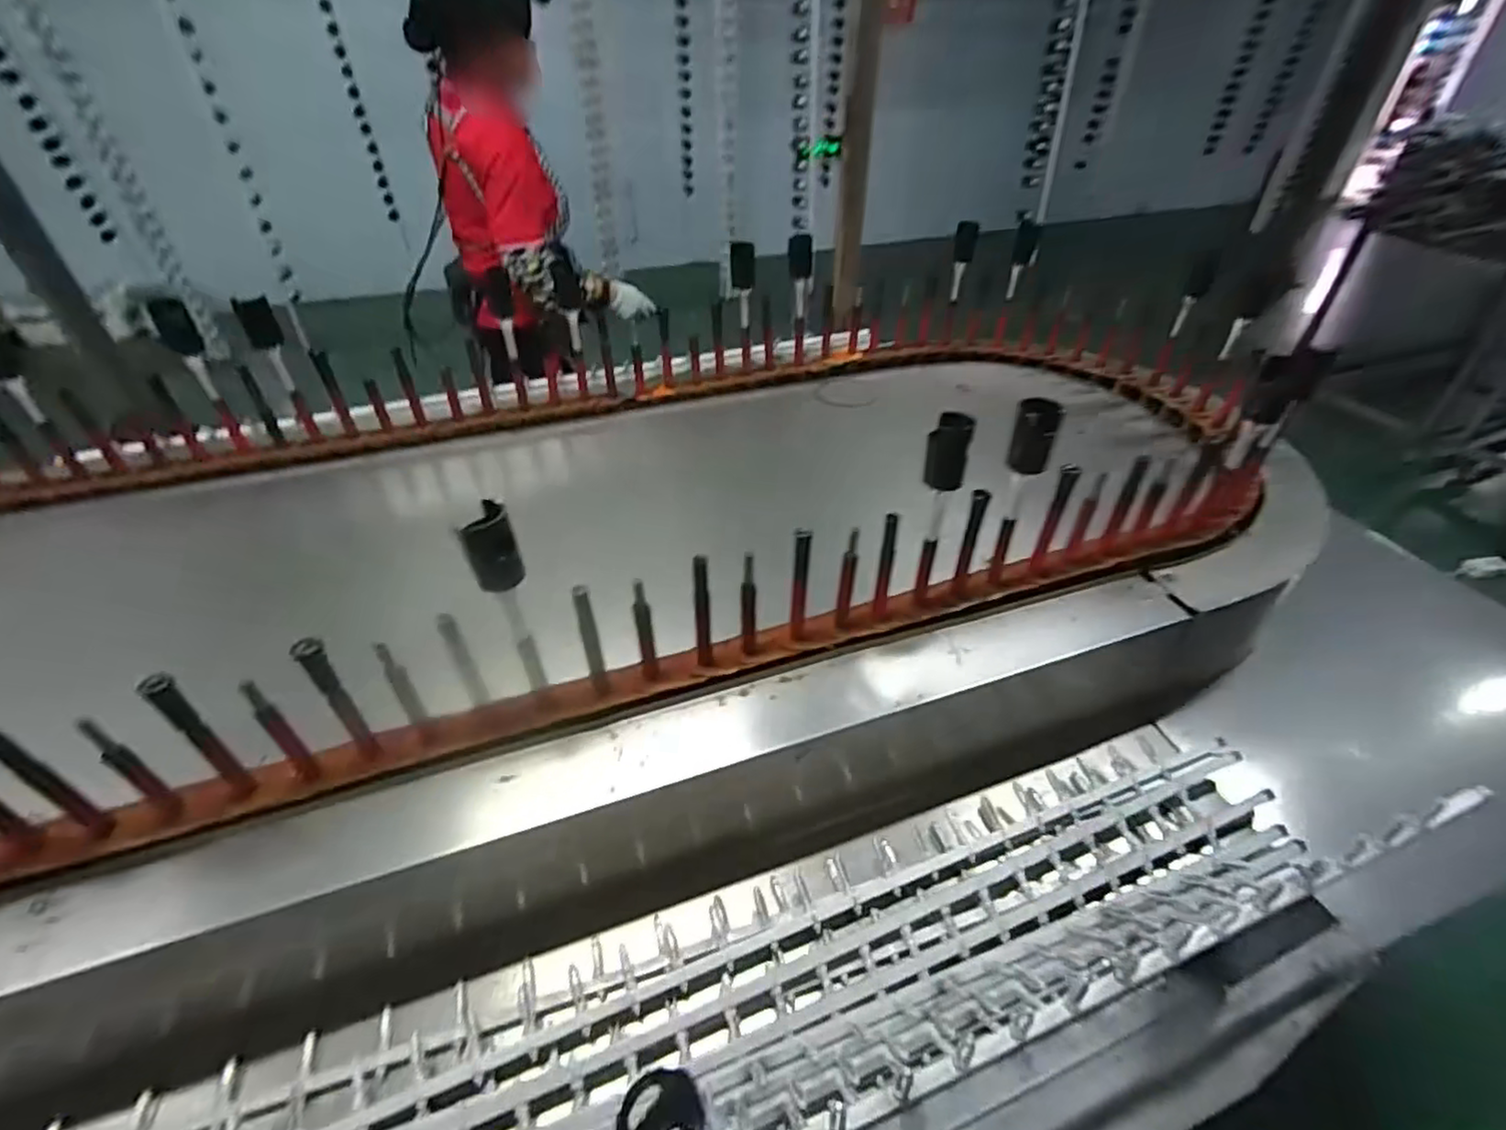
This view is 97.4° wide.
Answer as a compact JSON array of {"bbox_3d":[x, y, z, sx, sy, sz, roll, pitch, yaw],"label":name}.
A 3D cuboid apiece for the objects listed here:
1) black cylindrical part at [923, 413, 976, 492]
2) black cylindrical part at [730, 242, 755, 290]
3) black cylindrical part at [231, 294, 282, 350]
[{"bbox_3d":[0.189,-0.109,0.642,0.038,0.068,0.037,13,42,16],"label":"black cylindrical part"},{"bbox_3d":[-0.017,-0.511,1.128,0.041,0.073,0.030,0,40,0],"label":"black cylindrical part"},{"bbox_3d":[-0.706,-0.348,0.946,0.042,0.066,0.042,-24,45,-26],"label":"black cylindrical part"}]

